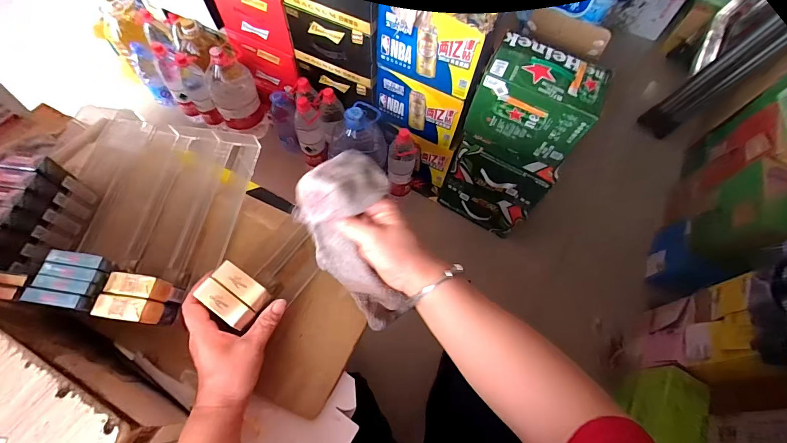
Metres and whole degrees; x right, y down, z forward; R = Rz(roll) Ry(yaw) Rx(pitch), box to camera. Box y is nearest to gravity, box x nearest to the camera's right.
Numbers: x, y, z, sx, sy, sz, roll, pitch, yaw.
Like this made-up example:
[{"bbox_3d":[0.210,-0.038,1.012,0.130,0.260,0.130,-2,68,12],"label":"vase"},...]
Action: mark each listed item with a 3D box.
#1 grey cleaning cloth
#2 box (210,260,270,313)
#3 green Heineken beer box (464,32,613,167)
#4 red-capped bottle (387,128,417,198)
[{"bbox_3d":[-0.033,0.046,0.415,0.096,0.234,0.070,-25,38,-15],"label":"grey cleaning cloth"},{"bbox_3d":[-0.164,0.072,0.385,0.055,0.042,0.023,33,65,14],"label":"box"},{"bbox_3d":[0.359,-0.297,0.908,0.262,0.219,0.171,27,64,11],"label":"green Heineken beer box"},{"bbox_3d":[0.024,-0.178,1.128,0.085,0.258,0.083,1,62,-2],"label":"red-capped bottle"}]

